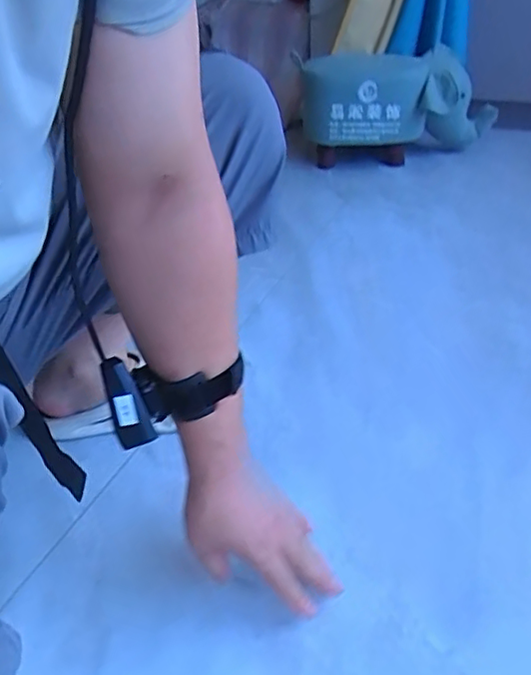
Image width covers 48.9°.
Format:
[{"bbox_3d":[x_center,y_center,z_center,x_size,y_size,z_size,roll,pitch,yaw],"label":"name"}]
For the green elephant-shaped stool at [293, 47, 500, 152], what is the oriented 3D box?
[{"bbox_3d":[0.312,-0.562,1.427,0.477,0.203,0.236,4,36,13],"label":"green elephant-shaped stool"}]

